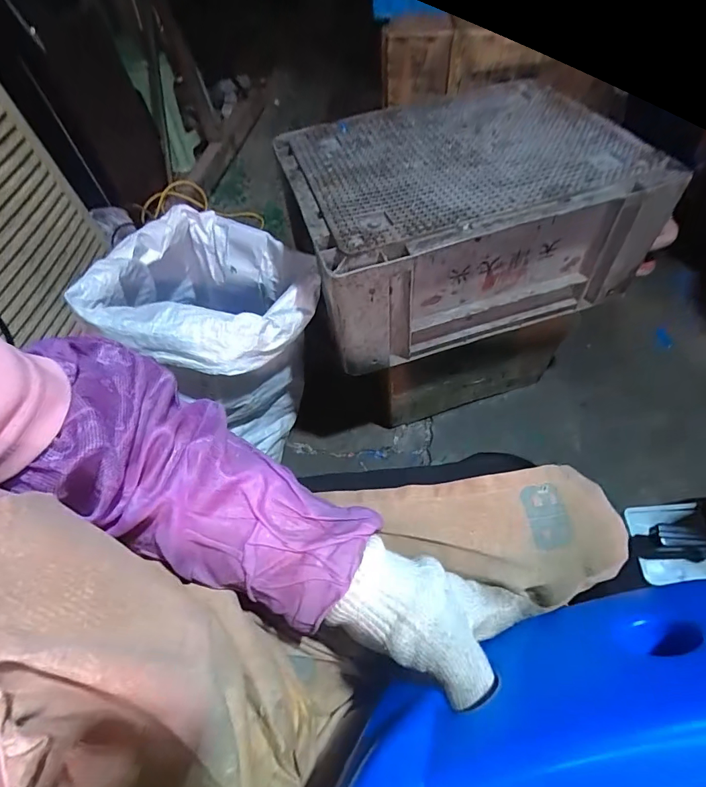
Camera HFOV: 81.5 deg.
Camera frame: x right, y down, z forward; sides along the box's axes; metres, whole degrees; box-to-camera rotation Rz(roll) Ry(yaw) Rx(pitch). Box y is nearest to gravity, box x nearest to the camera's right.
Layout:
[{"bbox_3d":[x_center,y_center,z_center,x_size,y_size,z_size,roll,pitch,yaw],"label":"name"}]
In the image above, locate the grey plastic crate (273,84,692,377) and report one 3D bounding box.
[{"bbox_3d":[0.145,-0.279,0.633,0.452,0.191,0.378,-17,56,-6],"label":"grey plastic crate"}]

